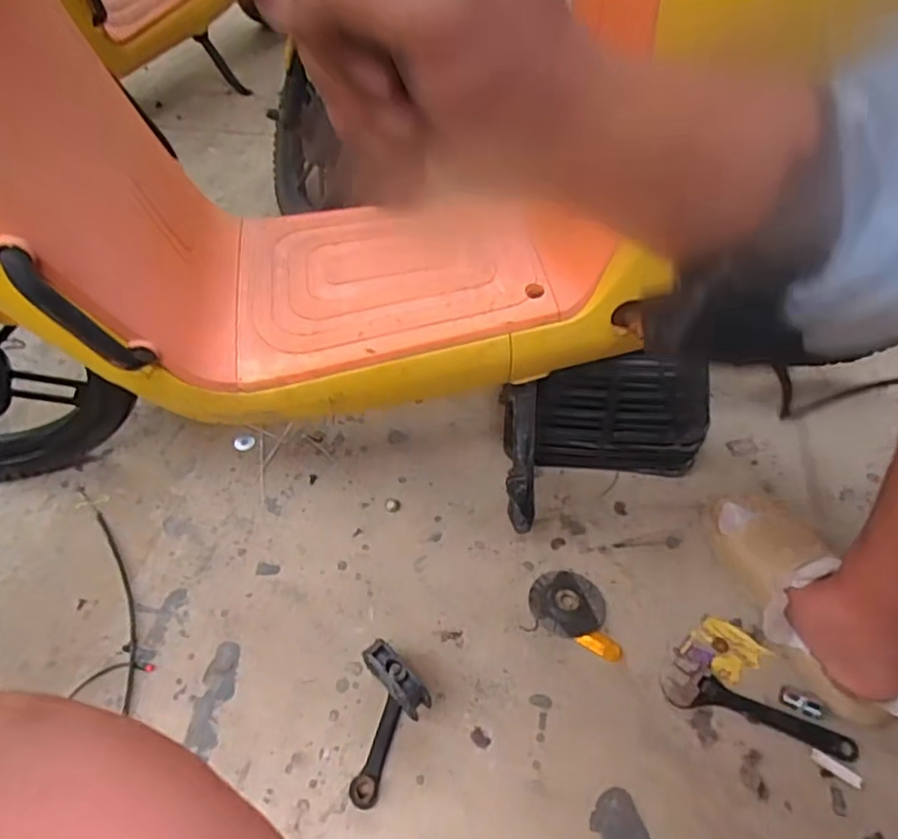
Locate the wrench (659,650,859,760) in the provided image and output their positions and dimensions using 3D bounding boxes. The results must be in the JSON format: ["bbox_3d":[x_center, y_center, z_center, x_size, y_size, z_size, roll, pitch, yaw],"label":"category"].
[{"bbox_3d":[0.333,0.315,0.682,0.198,0.020,0.055,21,54,14],"label":"wrench"}]

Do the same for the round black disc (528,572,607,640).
[{"bbox_3d":[0.144,0.222,0.769,0.088,0.010,0.083,-7,53,-7],"label":"round black disc"}]

